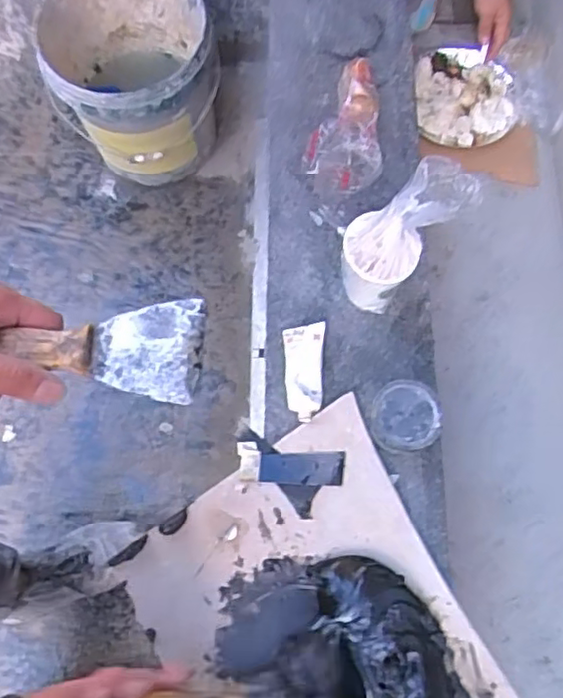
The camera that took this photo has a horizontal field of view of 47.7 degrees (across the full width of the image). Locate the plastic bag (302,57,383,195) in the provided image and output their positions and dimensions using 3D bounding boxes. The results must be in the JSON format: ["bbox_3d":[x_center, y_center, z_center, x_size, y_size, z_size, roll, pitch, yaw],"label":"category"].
[{"bbox_3d":[0.083,-0.247,0.701,0.080,0.051,0.167,18,72,6],"label":"plastic bag"}]

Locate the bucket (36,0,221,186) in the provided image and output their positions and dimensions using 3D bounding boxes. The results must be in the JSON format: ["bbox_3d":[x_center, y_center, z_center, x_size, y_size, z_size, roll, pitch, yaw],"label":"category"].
[{"bbox_3d":[-0.286,-0.531,1.237,0.304,0.323,0.303,0,71,0],"label":"bucket"}]

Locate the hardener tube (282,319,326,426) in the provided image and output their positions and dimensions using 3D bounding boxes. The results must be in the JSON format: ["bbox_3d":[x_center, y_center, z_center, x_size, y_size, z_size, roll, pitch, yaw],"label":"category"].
[{"bbox_3d":[0.023,0.023,0.629,0.039,0.024,0.095,0,71,0],"label":"hardener tube"}]

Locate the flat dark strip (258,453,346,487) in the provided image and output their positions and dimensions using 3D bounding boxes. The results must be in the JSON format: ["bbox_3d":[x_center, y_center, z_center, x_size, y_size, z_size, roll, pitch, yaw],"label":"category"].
[{"bbox_3d":[0.019,0.112,0.602,0.080,0.005,0.032,3,67,1],"label":"flat dark strip"}]

